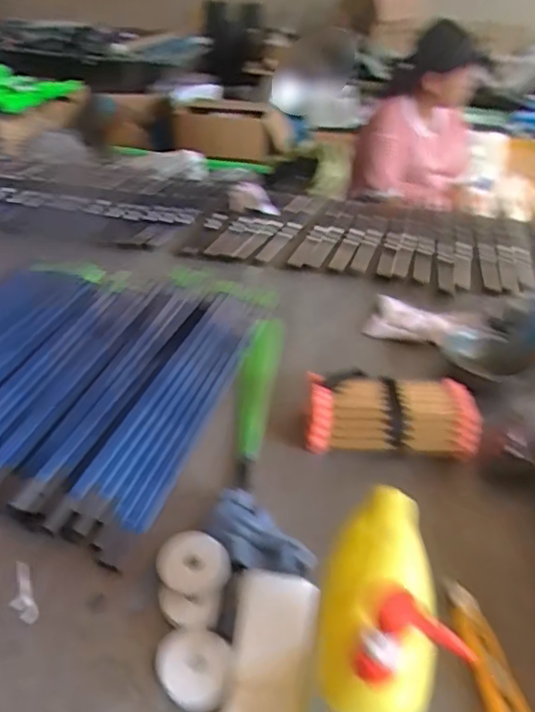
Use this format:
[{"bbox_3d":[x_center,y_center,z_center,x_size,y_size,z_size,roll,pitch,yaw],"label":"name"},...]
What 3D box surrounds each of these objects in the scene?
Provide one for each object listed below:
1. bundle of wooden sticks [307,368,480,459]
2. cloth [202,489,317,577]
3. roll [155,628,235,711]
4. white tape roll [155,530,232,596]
[{"bbox_3d":[0.166,0.079,0.770,0.217,0.081,0.107,4,36,1],"label":"bundle of wooden sticks"},{"bbox_3d":[-0.013,0.198,0.622,0.077,0.035,0.122,-27,46,-34],"label":"cloth"},{"bbox_3d":[-0.067,0.285,0.521,0.072,0.012,0.066,2,36,-2],"label":"roll"},{"bbox_3d":[-0.078,0.220,0.596,0.075,0.027,0.065,4,36,0],"label":"white tape roll"}]

